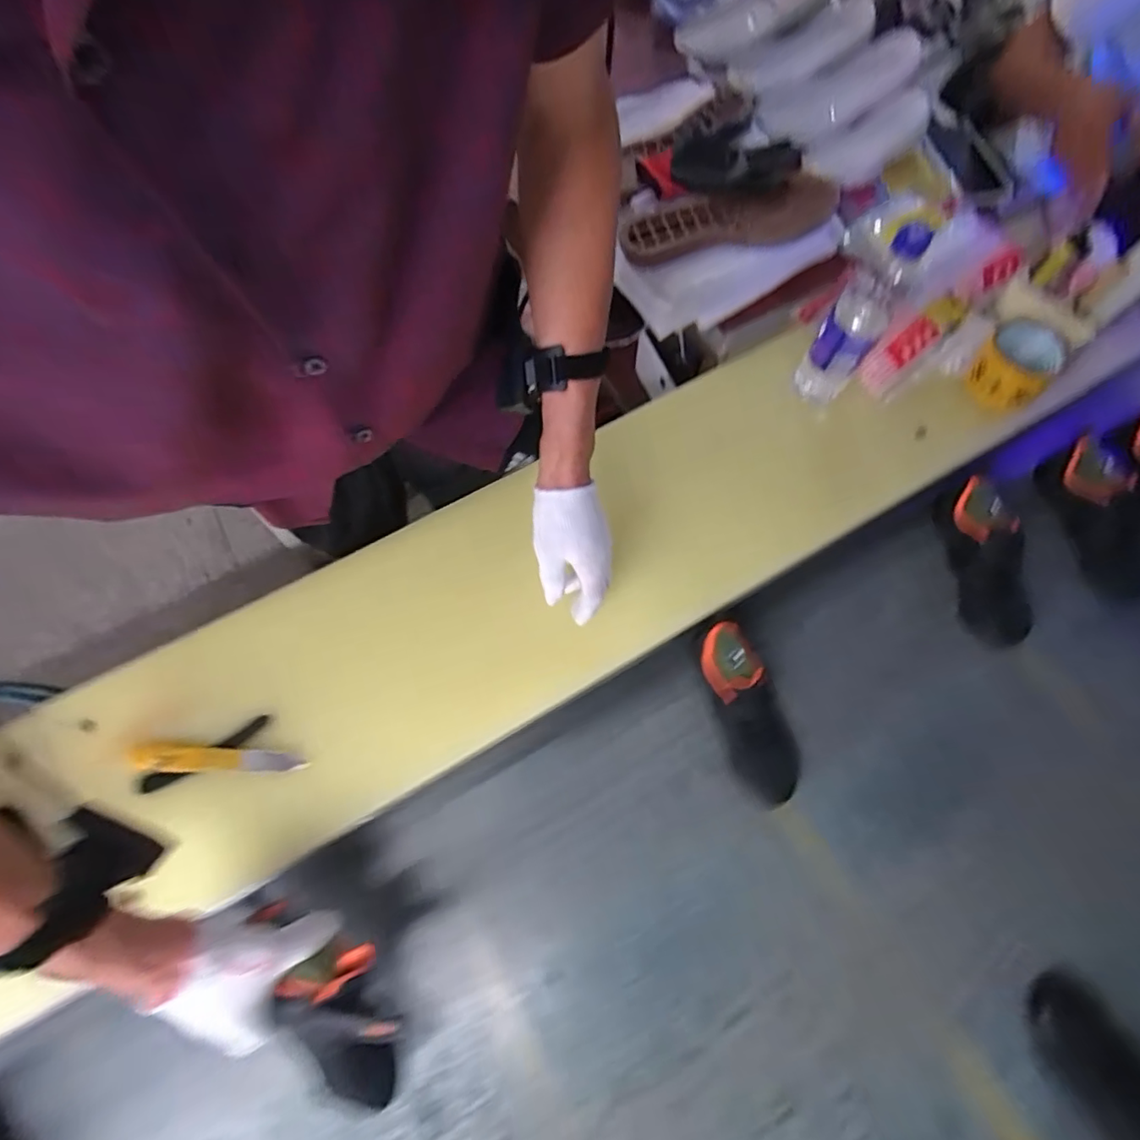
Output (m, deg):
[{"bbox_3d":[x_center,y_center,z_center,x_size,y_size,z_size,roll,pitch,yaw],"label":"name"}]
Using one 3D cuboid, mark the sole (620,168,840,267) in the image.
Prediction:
[{"bbox_3d":[0.211,-0.457,0.717,0.283,0.025,0.086,-17,72,-6],"label":"sole"}]

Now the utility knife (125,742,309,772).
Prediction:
[{"bbox_3d":[-0.360,0.189,0.551,0.171,0.018,0.025,2,71,0],"label":"utility knife"}]

